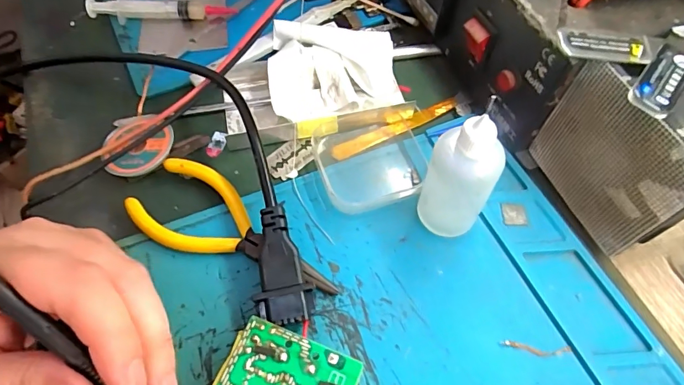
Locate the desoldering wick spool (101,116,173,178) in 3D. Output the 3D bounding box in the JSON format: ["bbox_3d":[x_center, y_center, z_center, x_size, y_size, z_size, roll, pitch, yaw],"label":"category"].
[{"bbox_3d":[-0.128,-0.029,0.282,0.042,0.018,0.043,0,59,0],"label":"desoldering wick spool"}]

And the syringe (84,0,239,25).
[{"bbox_3d":[-0.142,-0.145,0.349,0.115,0.019,0.010,1,59,0],"label":"syringe"}]

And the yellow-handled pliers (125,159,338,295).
[{"bbox_3d":[-0.061,0.025,0.249,0.127,0.013,0.051,29,63,16],"label":"yellow-handled pliers"}]

